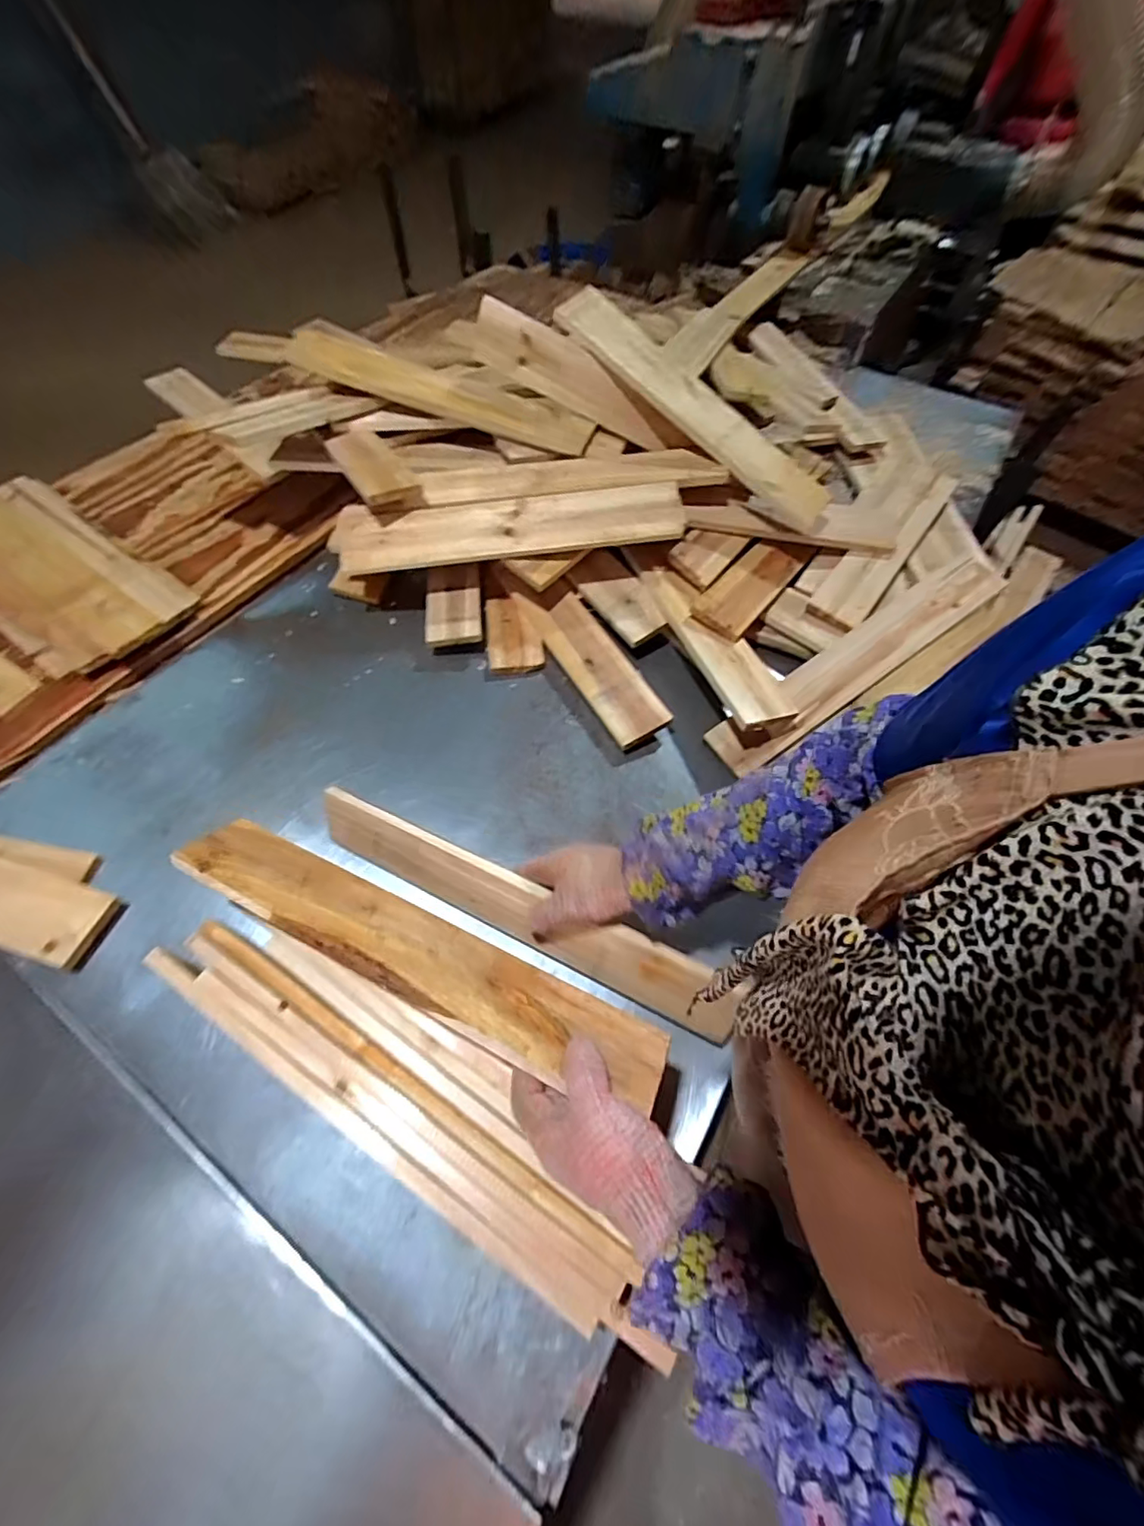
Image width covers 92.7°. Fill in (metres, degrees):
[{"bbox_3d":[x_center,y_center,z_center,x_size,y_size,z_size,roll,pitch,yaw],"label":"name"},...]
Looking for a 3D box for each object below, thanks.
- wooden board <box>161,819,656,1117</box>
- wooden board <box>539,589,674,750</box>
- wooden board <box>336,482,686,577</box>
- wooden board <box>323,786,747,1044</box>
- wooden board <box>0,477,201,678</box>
[{"bbox_3d":[-0.151,0.159,0.481,0.473,0.011,0.081,20,31,19],"label":"wooden board"},{"bbox_3d":[0.041,-0.141,0.794,0.087,0.023,0.264,-28,63,-9],"label":"wooden board"},{"bbox_3d":[-0.088,-0.345,0.795,0.495,0.021,0.095,-6,77,-1],"label":"wooden board"},{"bbox_3d":[-0.065,0.159,0.584,0.479,0.096,0.018,22,38,14],"label":"wooden board"},{"bbox_3d":[-0.784,-0.296,0.821,0.463,0.046,0.205,32,65,15],"label":"wooden board"}]

